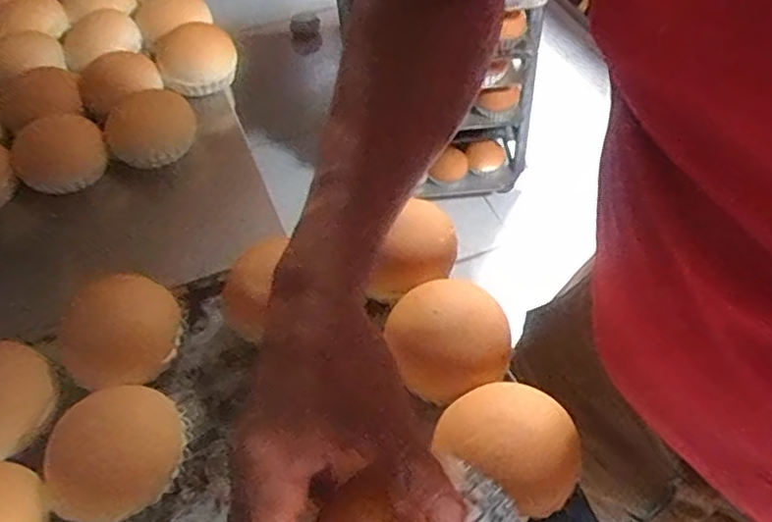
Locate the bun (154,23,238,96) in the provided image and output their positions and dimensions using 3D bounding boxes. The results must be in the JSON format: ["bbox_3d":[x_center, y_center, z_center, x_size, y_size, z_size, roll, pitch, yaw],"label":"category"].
[{"bbox_3d":[-0.223,-0.240,0.780,0.092,0.045,0.093,-18,52,-11],"label":"bun"}]

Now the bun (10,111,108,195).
[{"bbox_3d":[-0.341,-0.111,0.688,0.081,0.053,0.081,-2,50,2],"label":"bun"}]

